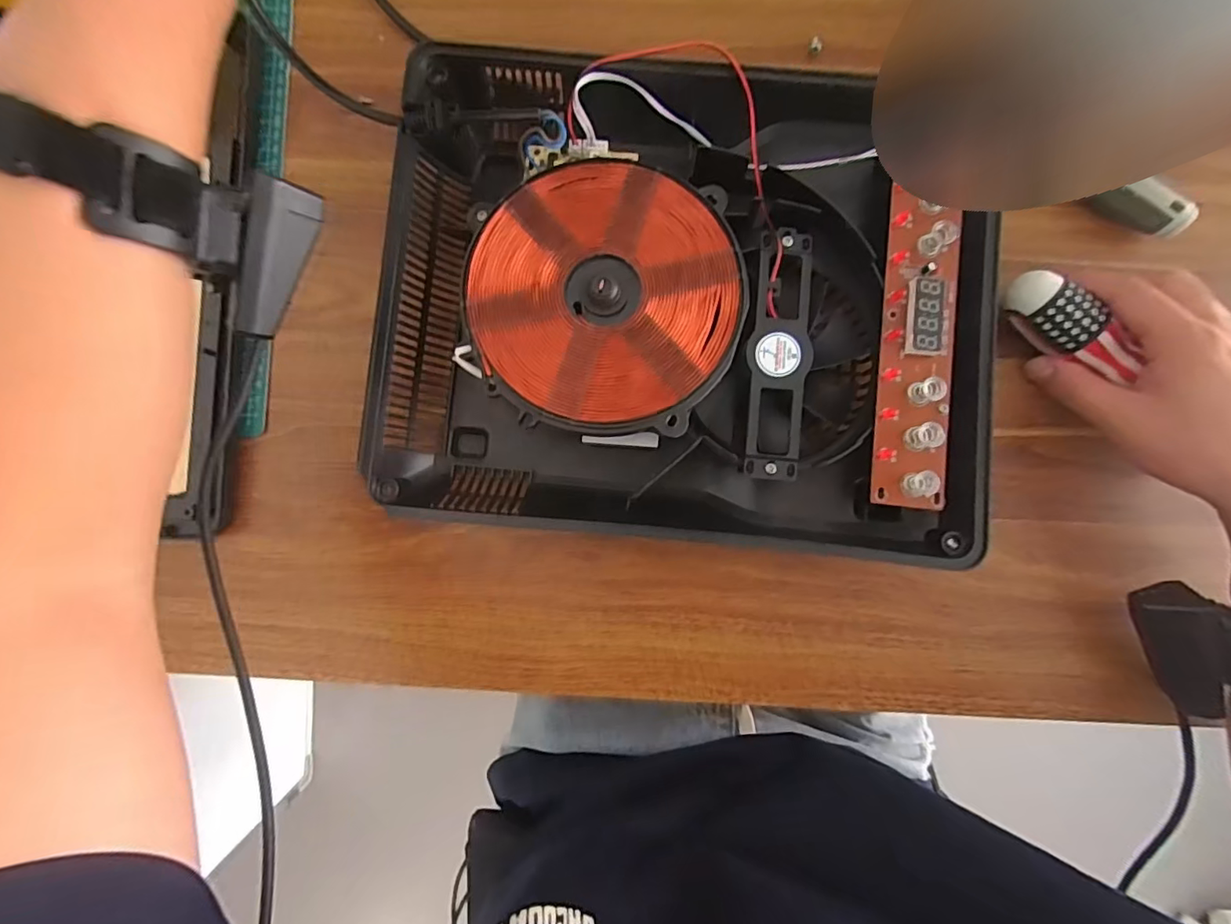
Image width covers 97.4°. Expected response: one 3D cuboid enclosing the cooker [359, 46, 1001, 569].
[{"bbox_3d":[0.038,-0.097,0.326,0.344,0.056,0.285,5,86,1],"label":"cooker"}]

